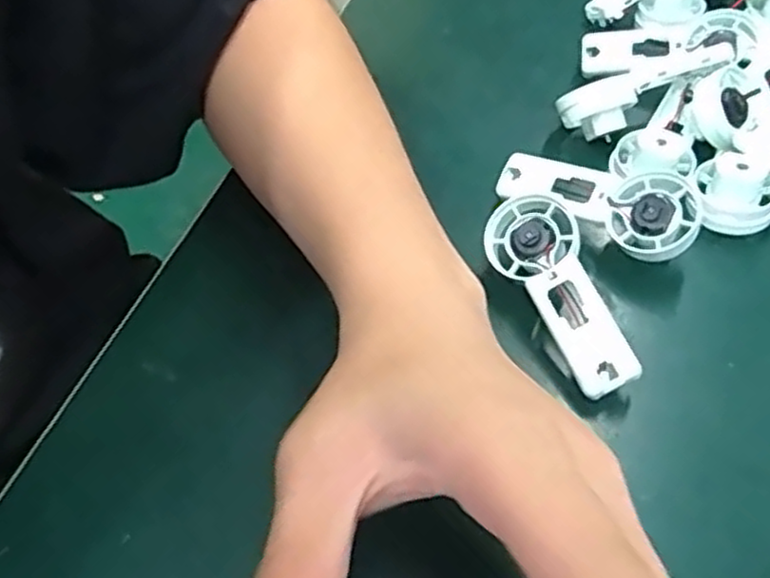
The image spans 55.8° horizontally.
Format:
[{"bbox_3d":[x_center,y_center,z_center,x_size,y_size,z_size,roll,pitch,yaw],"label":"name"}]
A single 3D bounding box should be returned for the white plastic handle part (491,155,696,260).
[{"bbox_3d":[0.098,-0.043,0.339,0.091,0.014,0.036,24,85,25],"label":"white plastic handle part"}]

